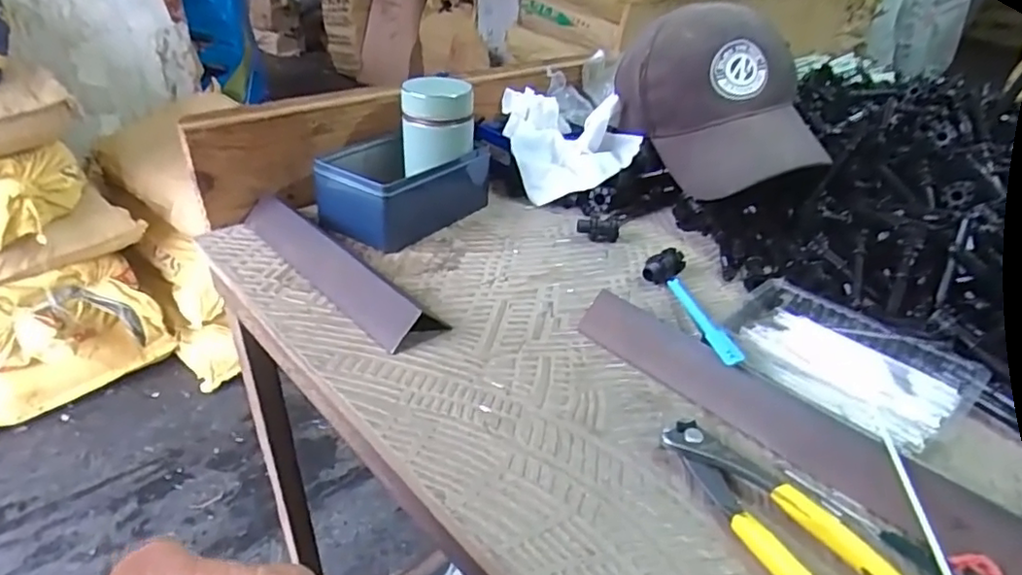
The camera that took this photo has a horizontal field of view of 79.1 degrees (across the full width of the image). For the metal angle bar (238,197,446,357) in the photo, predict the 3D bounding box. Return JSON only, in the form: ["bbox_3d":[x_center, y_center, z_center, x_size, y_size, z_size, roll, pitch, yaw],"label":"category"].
[{"bbox_3d":[-0.140,-0.020,0.483,0.042,0.027,0.231,-24,40,-36],"label":"metal angle bar"}]

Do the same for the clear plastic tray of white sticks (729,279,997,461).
[{"bbox_3d":[0.212,0.046,0.407,0.097,0.024,0.139,-22,39,-33],"label":"clear plastic tray of white sticks"}]

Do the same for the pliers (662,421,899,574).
[{"bbox_3d":[0.138,0.120,0.295,0.044,0.015,0.157,-17,36,-28],"label":"pliers"}]

